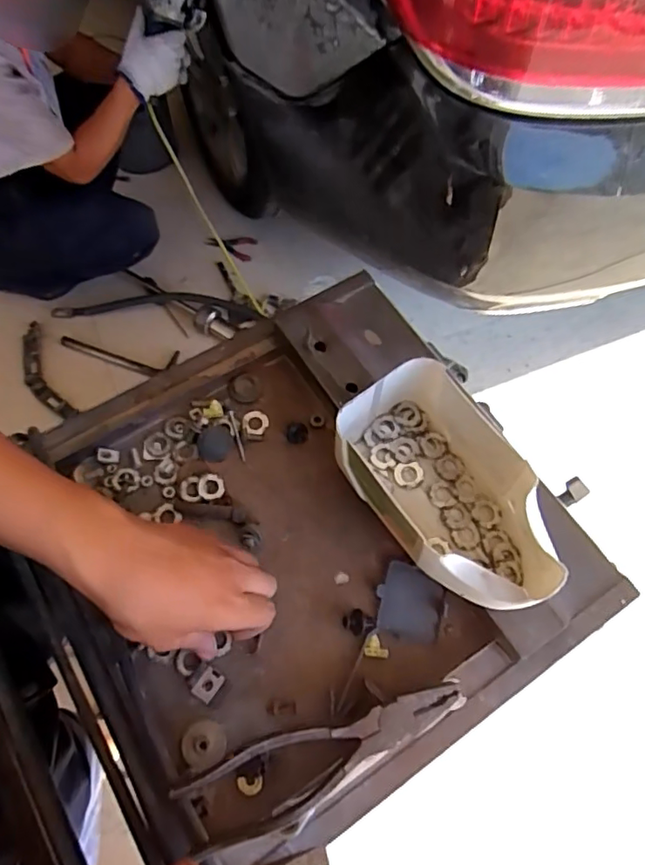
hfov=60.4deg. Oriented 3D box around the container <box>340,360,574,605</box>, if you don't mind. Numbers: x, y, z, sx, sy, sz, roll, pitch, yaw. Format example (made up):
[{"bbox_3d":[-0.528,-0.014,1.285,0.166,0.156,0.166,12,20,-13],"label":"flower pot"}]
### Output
[{"bbox_3d":[0.089,0.042,0.394,0.096,0.074,0.172,-33,71,-16],"label":"container"}]

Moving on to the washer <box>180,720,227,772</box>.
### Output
[{"bbox_3d":[-0.083,0.216,0.382,0.030,0.009,0.028,1,66,-2],"label":"washer"}]

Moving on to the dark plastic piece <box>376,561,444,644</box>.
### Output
[{"bbox_3d":[0.067,0.130,0.426,0.048,0.006,0.054,13,66,3],"label":"dark plastic piece"}]

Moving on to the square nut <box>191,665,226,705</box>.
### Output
[{"bbox_3d":[-0.082,0.182,0.398,0.017,0.006,0.022,29,68,10],"label":"square nut"}]

